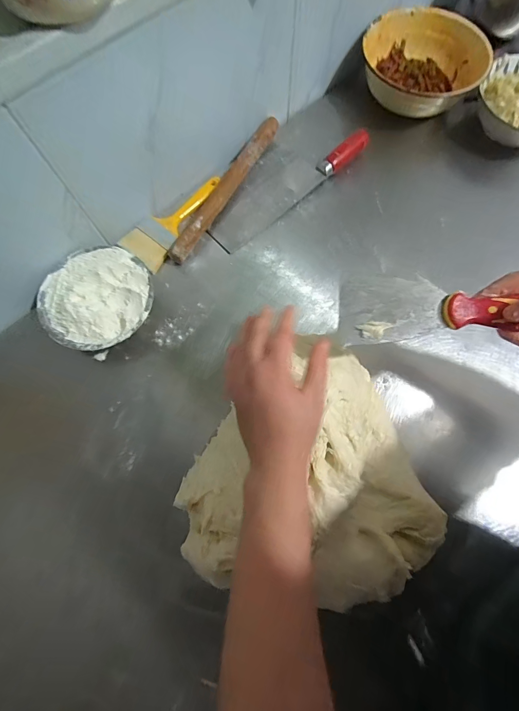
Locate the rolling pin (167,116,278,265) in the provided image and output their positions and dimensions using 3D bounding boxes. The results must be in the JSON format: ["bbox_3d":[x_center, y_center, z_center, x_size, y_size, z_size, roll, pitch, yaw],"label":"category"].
[{"bbox_3d":[-0.050,-0.270,0.517,0.027,0.028,0.297,30,75,10],"label":"rolling pin"}]

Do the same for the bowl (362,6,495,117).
[{"bbox_3d":[0.280,-0.505,0.583,0.203,0.091,0.199,0,72,1],"label":"bowl"}]

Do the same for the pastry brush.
[{"bbox_3d":[-0.141,-0.227,0.518,0.069,0.014,0.191,29,75,10],"label":"pastry brush"}]

